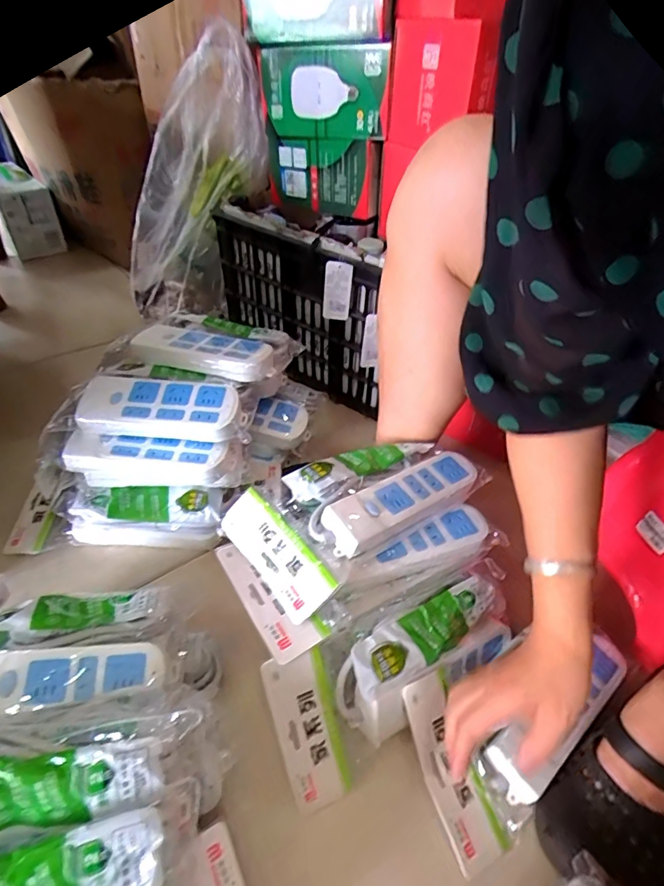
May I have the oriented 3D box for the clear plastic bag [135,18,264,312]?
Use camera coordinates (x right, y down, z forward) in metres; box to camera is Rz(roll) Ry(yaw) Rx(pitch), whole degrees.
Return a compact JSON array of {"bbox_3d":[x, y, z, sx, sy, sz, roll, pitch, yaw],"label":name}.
[{"bbox_3d":[-0.255,-0.458,0.880,0.181,0.512,0.111,19,39,-20],"label":"clear plastic bag"}]

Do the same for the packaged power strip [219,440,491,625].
[{"bbox_3d":[0.033,0.058,0.515,0.270,0.043,0.143,-26,52,-31],"label":"packaged power strip"}]

